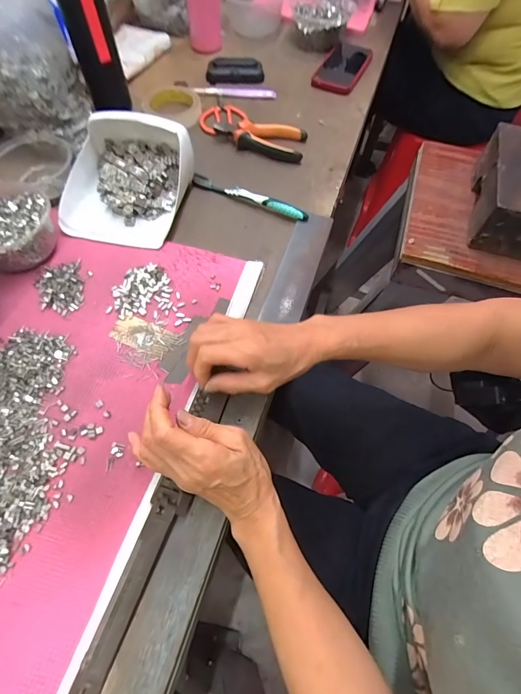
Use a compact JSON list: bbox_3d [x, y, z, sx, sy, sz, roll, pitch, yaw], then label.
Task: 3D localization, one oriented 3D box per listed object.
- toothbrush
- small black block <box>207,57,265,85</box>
[{"bbox_3d":[-0.018,-0.221,0.532,0.185,0.017,0.013,23,64,9],"label":"toothbrush"},{"bbox_3d":[-0.049,-0.530,0.700,0.107,0.039,0.026,-2,62,-3],"label":"small black block"}]

